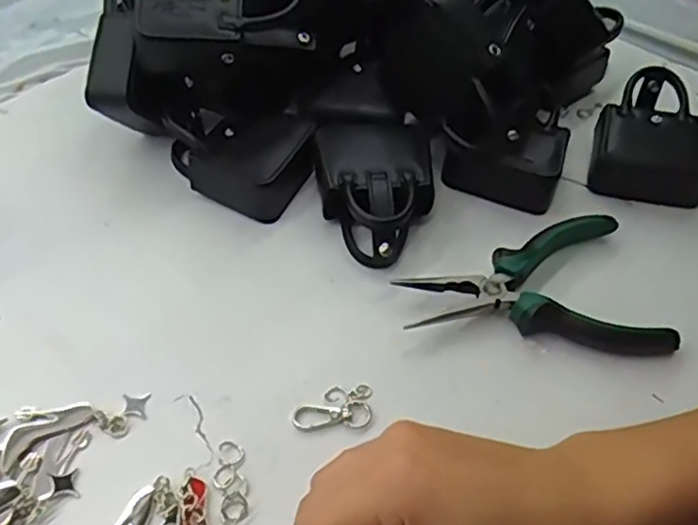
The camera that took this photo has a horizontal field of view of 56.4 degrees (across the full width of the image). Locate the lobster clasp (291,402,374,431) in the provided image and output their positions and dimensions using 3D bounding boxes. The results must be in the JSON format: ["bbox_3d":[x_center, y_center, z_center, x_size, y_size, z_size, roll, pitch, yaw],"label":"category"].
[{"bbox_3d":[-0.009,0.079,0.335,0.042,0.004,0.015,1,49,-4],"label":"lobster clasp"}]

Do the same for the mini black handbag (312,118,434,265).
[{"bbox_3d":[0.016,-0.051,0.428,0.074,0.037,0.112,7,49,1],"label":"mini black handbag"}]

